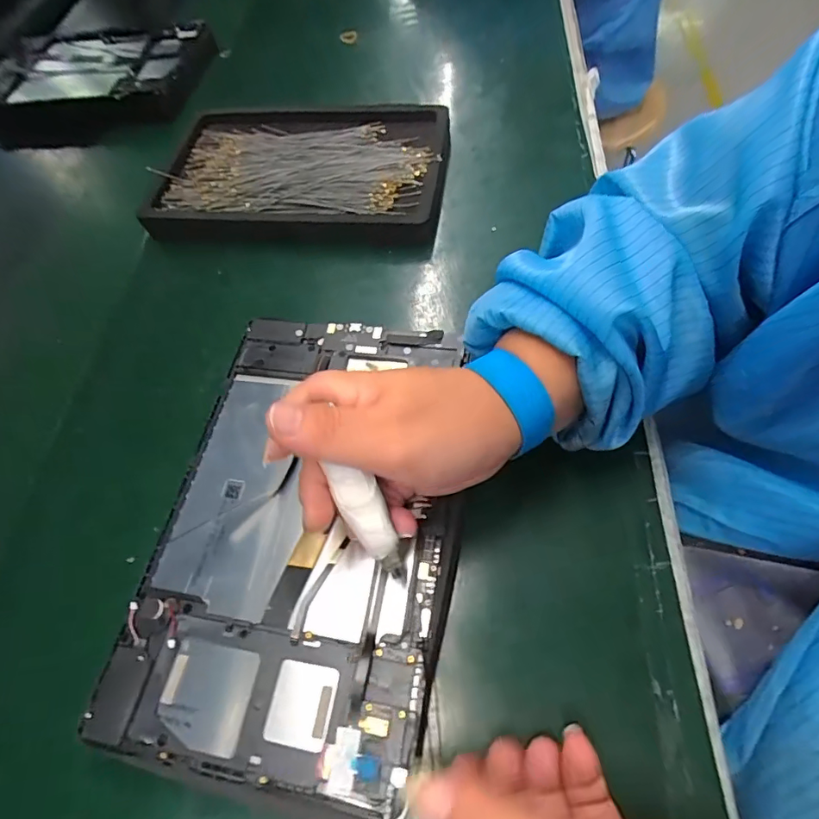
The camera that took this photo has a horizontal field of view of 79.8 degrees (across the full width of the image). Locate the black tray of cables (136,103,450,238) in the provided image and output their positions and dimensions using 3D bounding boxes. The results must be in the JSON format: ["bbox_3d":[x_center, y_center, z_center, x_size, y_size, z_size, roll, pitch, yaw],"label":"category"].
[{"bbox_3d":[-0.097,-0.209,0.426,0.251,0.033,0.158,1,61,7],"label":"black tray of cables"}]

